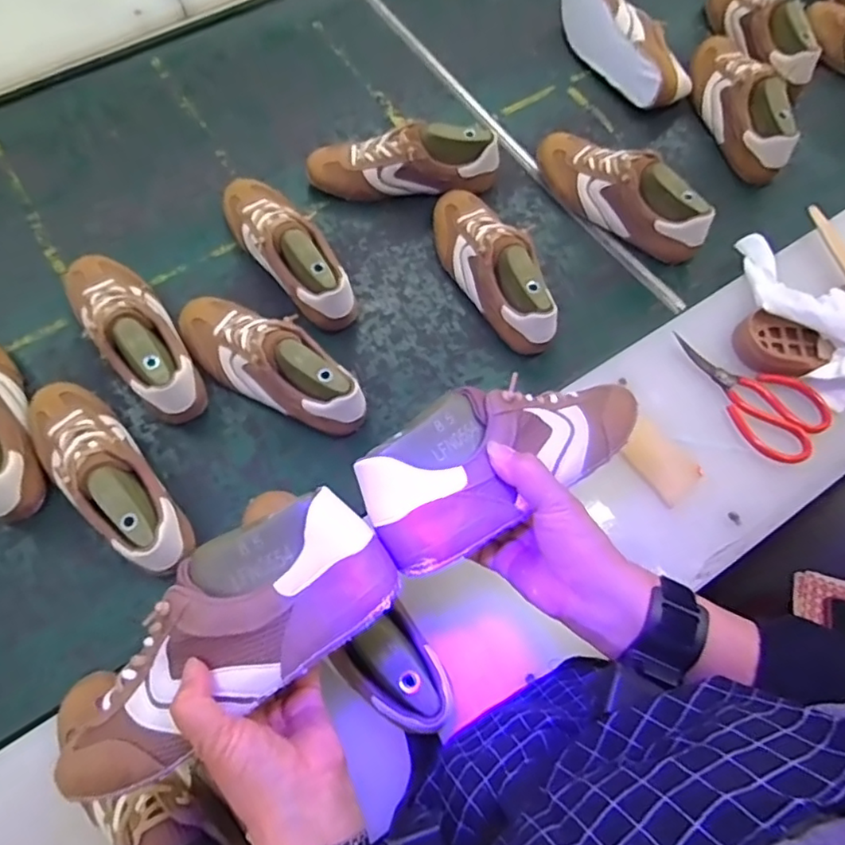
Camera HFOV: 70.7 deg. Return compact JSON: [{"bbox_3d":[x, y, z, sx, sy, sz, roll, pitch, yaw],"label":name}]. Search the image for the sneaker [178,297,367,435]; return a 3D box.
[{"bbox_3d":[-0.178,-0.078,0.693,0.261,0.090,0.093,26,69,10],"label":"sneaker"}]

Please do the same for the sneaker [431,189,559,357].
[{"bbox_3d":[0.084,-0.207,0.758,0.076,0.090,0.262,-23,69,-10],"label":"sneaker"}]

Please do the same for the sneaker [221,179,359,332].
[{"bbox_3d":[-0.174,-0.235,0.768,0.087,0.087,0.262,-36,72,-15],"label":"sneaker"}]

